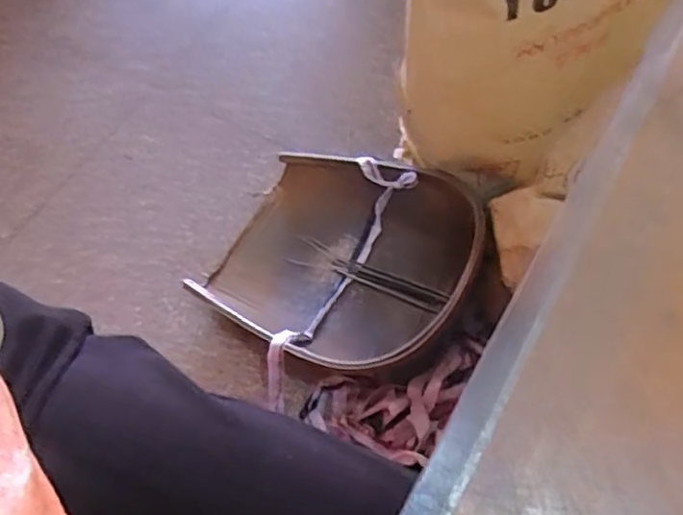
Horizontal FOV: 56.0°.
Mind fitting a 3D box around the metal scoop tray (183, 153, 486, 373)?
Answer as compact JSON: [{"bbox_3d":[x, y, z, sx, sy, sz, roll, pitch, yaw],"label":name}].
[{"bbox_3d":[0.000,0.001,0.902,0.339,0.145,0.316,24,64,14],"label":"metal scoop tray"}]

